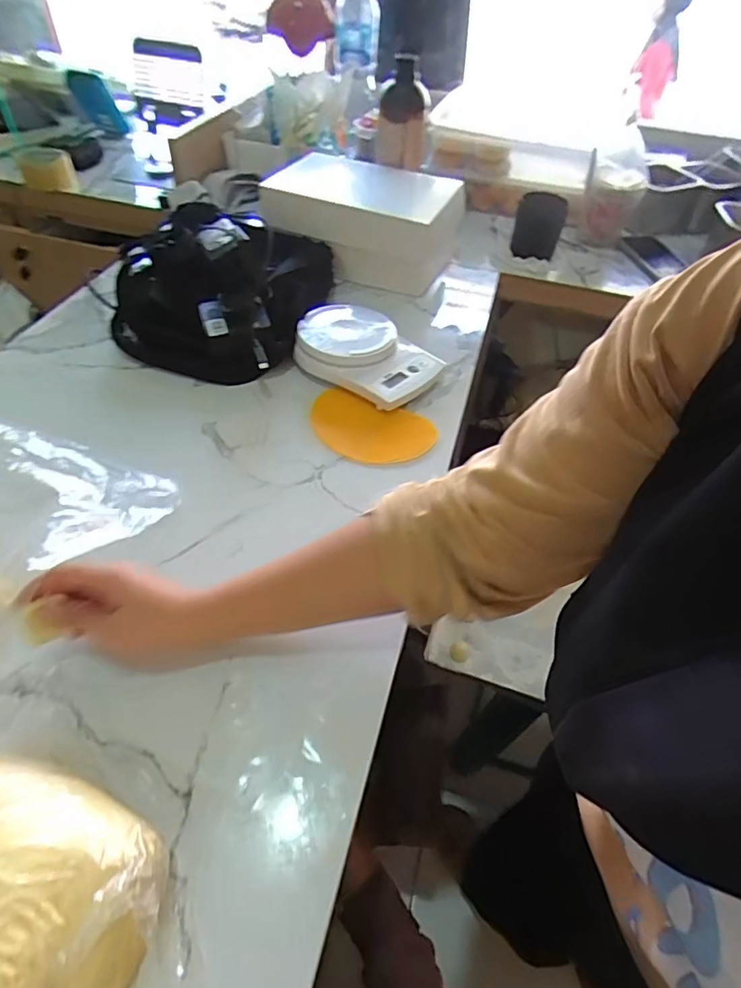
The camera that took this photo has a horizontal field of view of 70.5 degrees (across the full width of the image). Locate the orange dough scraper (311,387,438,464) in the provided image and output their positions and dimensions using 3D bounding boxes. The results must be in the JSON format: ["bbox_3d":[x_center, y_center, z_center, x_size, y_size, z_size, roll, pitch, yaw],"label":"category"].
[{"bbox_3d":[-0.001,-0.076,0.615,0.145,0.008,0.095,20,54,6],"label":"orange dough scraper"}]

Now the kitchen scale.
[{"bbox_3d":[-0.005,-0.184,0.681,0.176,0.052,0.137,34,54,23],"label":"kitchen scale"}]

